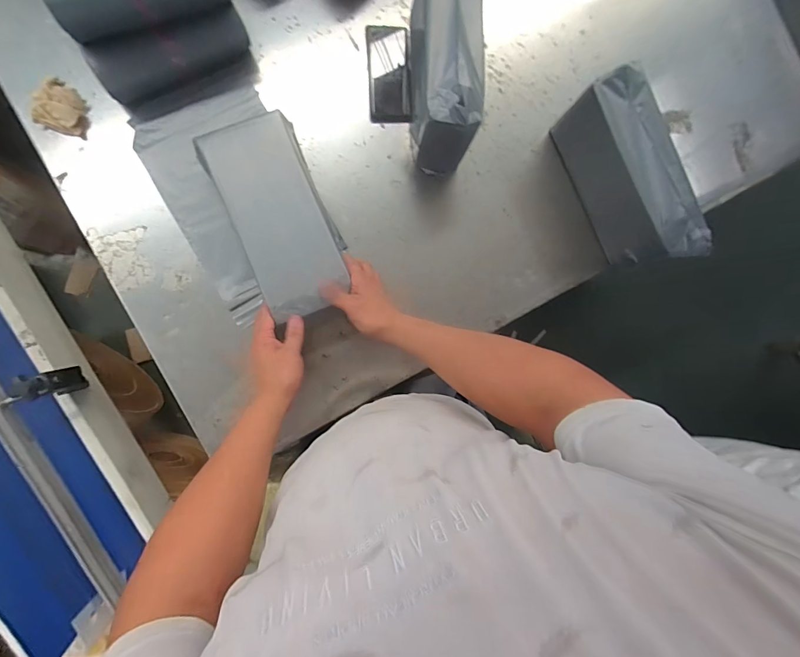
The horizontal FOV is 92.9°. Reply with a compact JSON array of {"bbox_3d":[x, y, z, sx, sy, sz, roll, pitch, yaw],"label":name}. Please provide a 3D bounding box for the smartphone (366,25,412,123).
[{"bbox_3d":[-0.020,-0.455,0.681,0.073,0.010,0.167,-3,91,1],"label":"smartphone"}]

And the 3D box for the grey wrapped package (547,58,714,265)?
[{"bbox_3d":[0.388,-0.253,0.659,0.089,0.153,0.311,-21,91,-8],"label":"grey wrapped package"}]

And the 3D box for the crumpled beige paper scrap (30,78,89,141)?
[{"bbox_3d":[-0.541,-0.354,0.612,0.078,0.019,0.078,12,86,-7],"label":"crumpled beige paper scrap"}]

